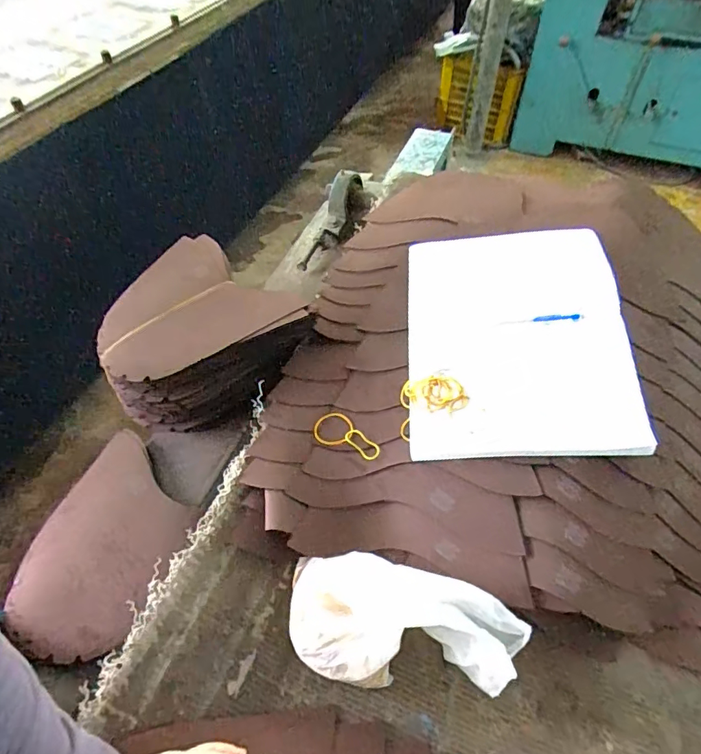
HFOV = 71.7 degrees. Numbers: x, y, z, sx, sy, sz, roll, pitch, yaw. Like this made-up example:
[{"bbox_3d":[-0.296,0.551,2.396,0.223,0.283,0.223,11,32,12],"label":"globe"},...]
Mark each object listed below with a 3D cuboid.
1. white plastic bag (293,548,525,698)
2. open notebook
[{"bbox_3d":[0.051,0.242,0.476,0.226,0.077,0.102,6,51,6],"label":"white plastic bag"},{"bbox_3d":[0.202,-0.058,0.610,0.252,0.019,0.333,-4,62,14],"label":"open notebook"}]

